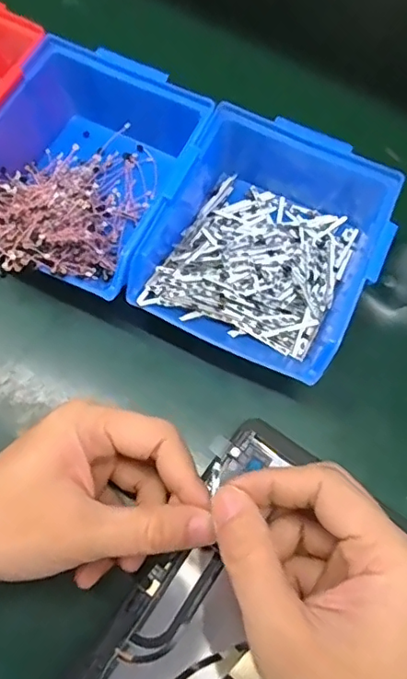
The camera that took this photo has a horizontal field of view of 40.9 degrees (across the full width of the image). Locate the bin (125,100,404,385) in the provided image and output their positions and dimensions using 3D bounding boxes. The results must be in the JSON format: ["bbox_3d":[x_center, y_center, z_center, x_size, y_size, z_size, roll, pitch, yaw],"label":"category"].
[{"bbox_3d":[0.039,-0.062,0.336,0.128,0.062,0.149,25,70,5],"label":"bin"}]

